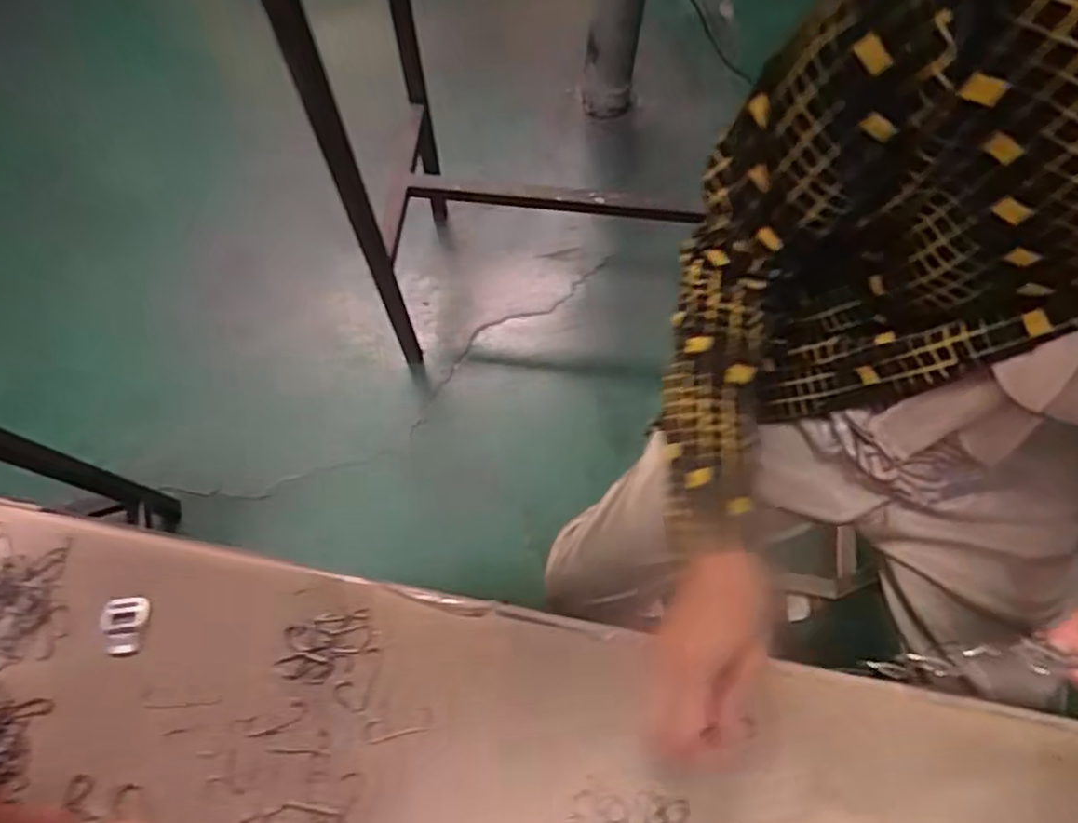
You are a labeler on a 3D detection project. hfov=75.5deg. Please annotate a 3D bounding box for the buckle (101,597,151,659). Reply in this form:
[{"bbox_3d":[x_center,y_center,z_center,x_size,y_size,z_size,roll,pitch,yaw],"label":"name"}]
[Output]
[{"bbox_3d":[-0.301,0.157,0.506,0.033,0.006,0.040,-6,68,-3],"label":"buckle"}]

